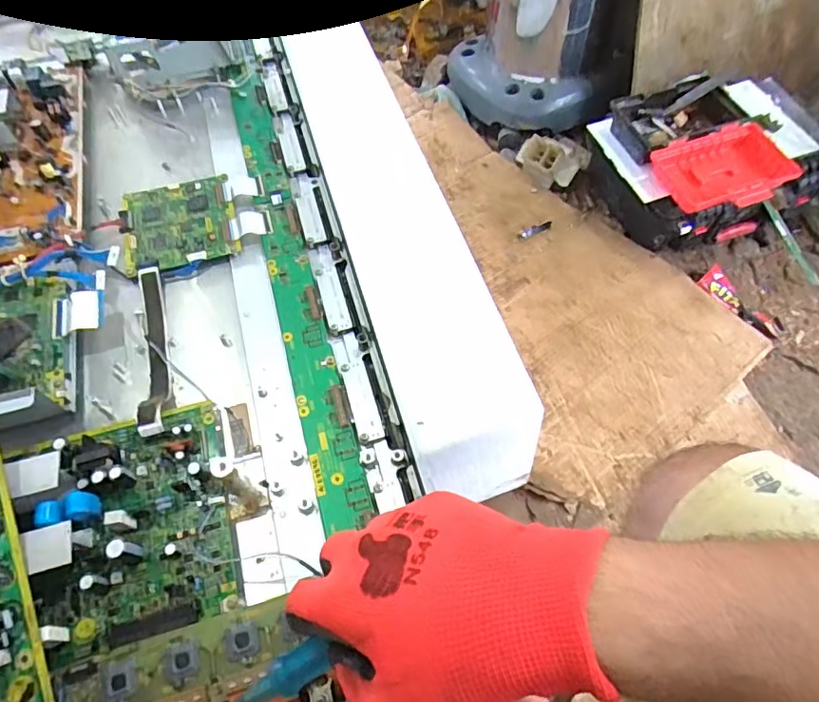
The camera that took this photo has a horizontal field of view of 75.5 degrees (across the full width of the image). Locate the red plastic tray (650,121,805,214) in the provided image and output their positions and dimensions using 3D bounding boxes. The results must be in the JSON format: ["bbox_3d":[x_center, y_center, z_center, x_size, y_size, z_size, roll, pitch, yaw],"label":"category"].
[{"bbox_3d":[0.510,-0.292,0.852,0.198,0.031,0.148,-21,63,-11],"label":"red plastic tray"}]

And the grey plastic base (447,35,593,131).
[{"bbox_3d":[0.205,-0.576,1.156,0.136,0.102,0.347,-37,67,-19],"label":"grey plastic base"}]

